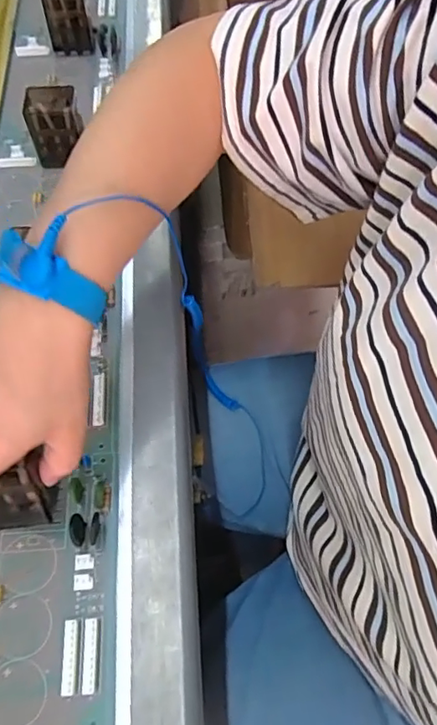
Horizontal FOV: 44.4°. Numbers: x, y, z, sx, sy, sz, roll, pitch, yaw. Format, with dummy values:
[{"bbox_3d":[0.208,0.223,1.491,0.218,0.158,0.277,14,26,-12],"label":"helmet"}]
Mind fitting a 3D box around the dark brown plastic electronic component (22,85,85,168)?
[{"bbox_3d":[-0.148,-0.215,0.485,0.044,0.059,0.043,-11,63,-5],"label":"dark brown plastic electronic component"}]

